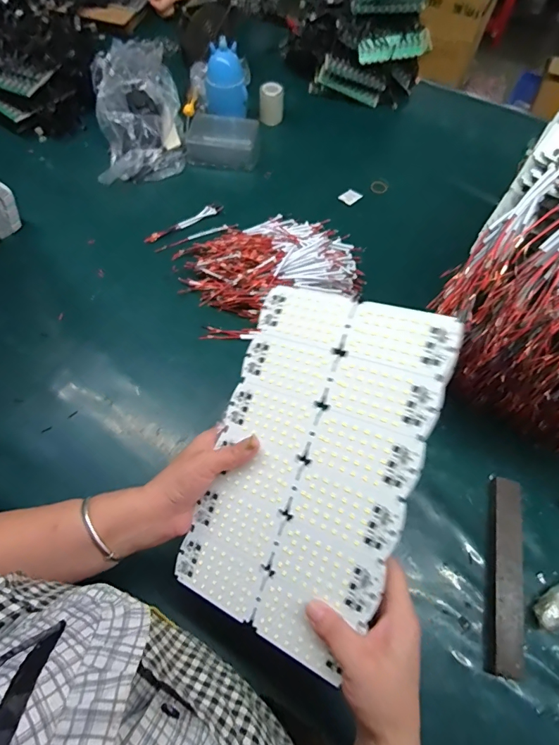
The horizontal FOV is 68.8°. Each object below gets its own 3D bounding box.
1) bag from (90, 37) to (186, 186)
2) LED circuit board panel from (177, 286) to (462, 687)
[{"bbox_3d":[-0.311,-0.611,0.889,0.165,0.068,0.509,-9,62,-9],"label":"bag"},{"bbox_3d":[0.023,0.078,0.358,0.176,0.005,0.294,18,87,28],"label":"LED circuit board panel"}]

